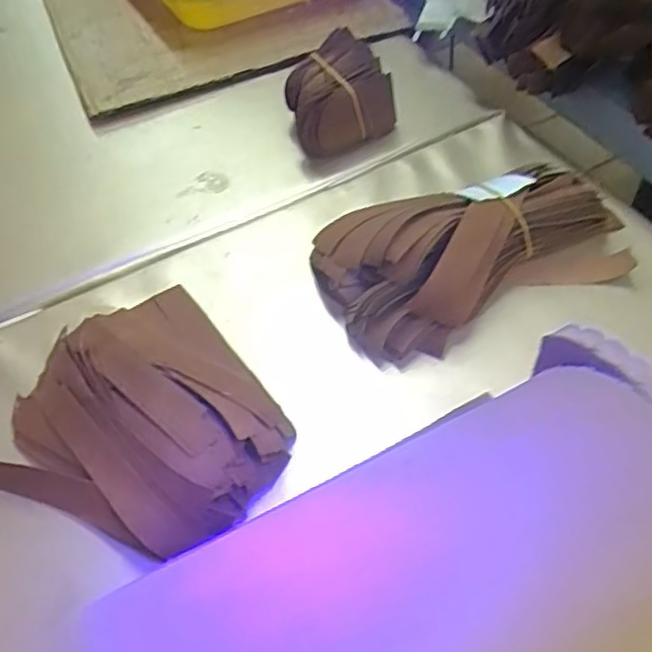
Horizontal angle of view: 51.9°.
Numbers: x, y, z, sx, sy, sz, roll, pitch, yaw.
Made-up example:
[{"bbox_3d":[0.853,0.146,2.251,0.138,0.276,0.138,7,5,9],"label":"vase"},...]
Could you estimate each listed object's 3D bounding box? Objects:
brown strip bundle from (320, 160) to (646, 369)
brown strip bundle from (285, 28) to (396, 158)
[{"bbox_3d":[0.088,-0.044,0.376,0.180,0.043,0.084,-15,55,-10],"label":"brown strip bundle"},{"bbox_3d":[0.008,-0.160,0.468,0.074,0.056,0.055,-22,56,-15],"label":"brown strip bundle"}]

